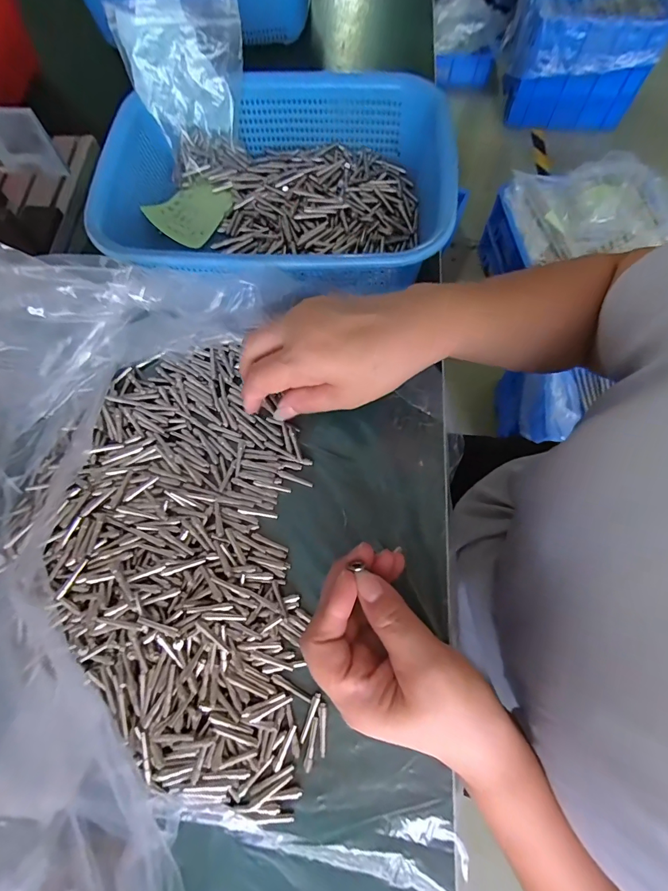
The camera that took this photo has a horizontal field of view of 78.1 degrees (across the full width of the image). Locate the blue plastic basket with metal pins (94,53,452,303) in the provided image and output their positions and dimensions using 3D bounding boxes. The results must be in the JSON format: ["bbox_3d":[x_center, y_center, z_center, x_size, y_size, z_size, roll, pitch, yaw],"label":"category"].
[{"bbox_3d":[-0.048,-0.219,0.357,0.283,0.075,0.214,0,71,1],"label":"blue plastic basket with metal pins"}]

